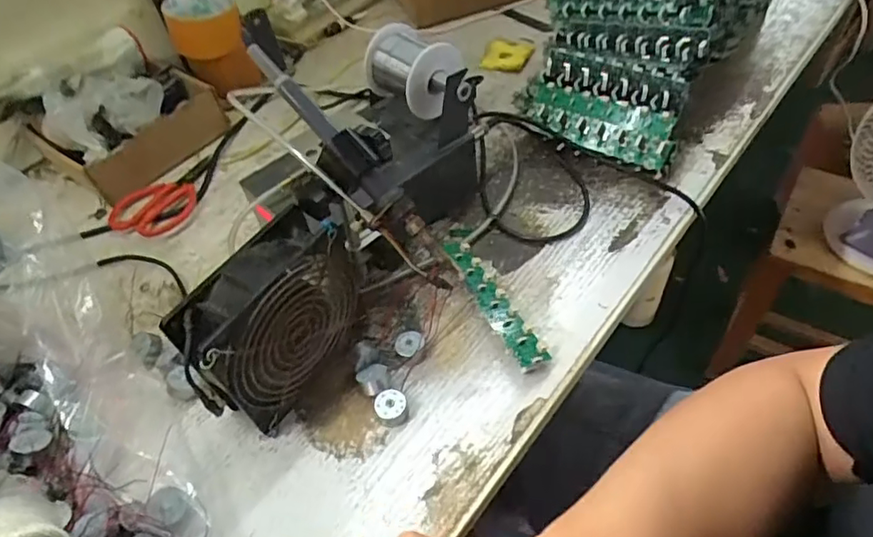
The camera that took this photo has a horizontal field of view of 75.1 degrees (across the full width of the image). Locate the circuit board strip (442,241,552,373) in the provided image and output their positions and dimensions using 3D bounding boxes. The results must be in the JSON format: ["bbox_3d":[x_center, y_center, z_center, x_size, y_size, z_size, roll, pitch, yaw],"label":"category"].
[{"bbox_3d":[0.044,0.021,0.465,0.029,0.019,0.148,-23,52,-12],"label":"circuit board strip"}]

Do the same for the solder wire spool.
[{"bbox_3d":[-0.020,-0.185,0.509,0.062,0.064,0.090,-32,55,-19],"label":"solder wire spool"}]

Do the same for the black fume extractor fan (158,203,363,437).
[{"bbox_3d":[-0.114,0.041,0.402,0.052,0.120,0.131,24,57,23],"label":"black fume extractor fan"}]

